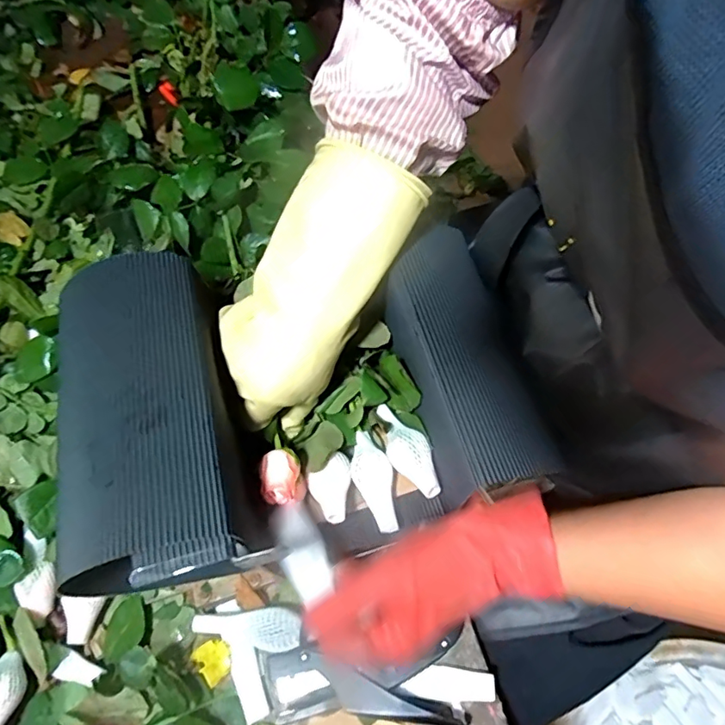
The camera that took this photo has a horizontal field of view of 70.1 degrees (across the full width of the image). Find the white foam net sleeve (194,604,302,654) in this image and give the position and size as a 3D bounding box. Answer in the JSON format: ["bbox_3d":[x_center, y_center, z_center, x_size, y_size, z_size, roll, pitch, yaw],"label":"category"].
[{"bbox_3d":[-0.091,0.214,0.413,0.085,0.014,0.032,-3,64,2],"label":"white foam net sleeve"}]

